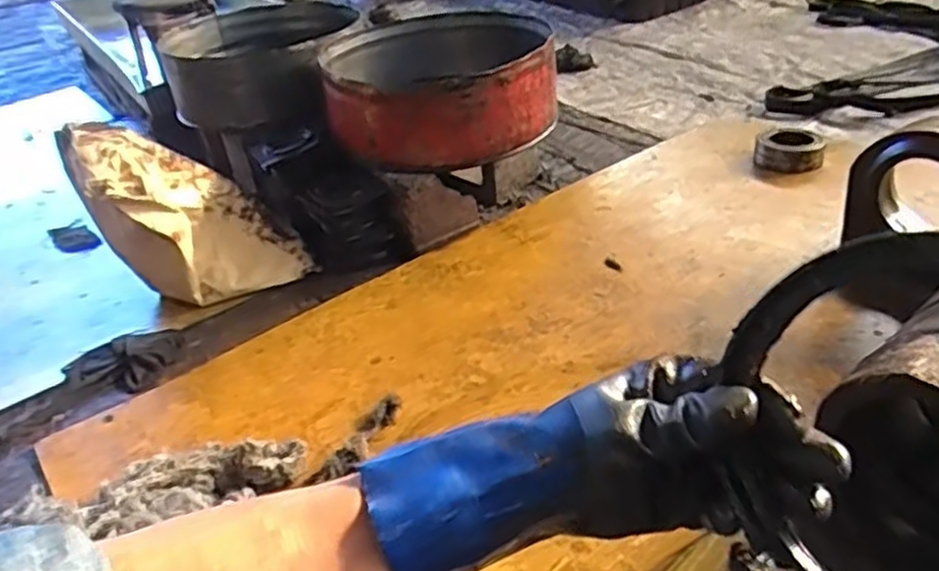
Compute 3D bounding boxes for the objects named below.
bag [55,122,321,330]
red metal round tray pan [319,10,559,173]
[{"bbox_3d":[-0.559,-0.156,1.445,0.362,0.397,0.161,-30,41,-30],"label":"bag"},{"bbox_3d":[-0.067,-0.456,1.654,0.515,0.203,0.471,-4,34,3],"label":"red metal round tray pan"}]

